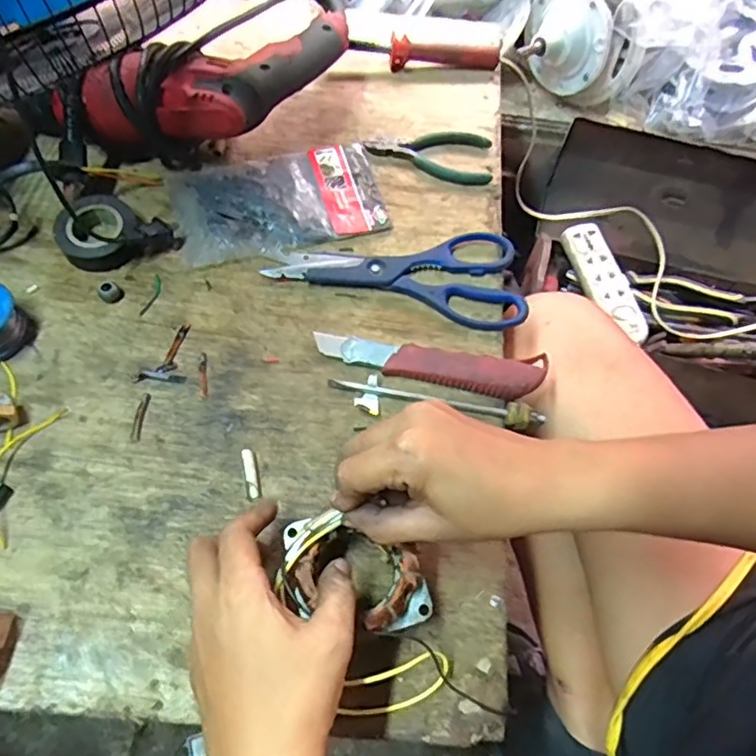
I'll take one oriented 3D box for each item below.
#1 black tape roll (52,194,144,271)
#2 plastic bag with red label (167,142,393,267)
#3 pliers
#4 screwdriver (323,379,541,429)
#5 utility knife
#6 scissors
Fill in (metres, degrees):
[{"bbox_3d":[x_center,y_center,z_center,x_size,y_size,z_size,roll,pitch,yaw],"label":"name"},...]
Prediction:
[{"bbox_3d":[-0.223,-0.119,0.473,0.060,0.023,0.069,-27,70,-14],"label":"black tape roll"},{"bbox_3d":[-0.083,-0.149,0.502,0.169,0.011,0.102,-17,68,-10],"label":"plastic bag with red label"},{"bbox_3d":[0.045,-0.200,0.535,0.110,0.011,0.053,3,66,-1],"label":"pliers"},{"bbox_3d":[0.043,0.016,0.431,0.157,0.010,0.017,10,66,2],"label":"screwdriver"},{"bbox_3d":[0.040,-0.014,0.442,0.169,0.018,0.034,10,66,2],"label":"utility knife"},{"bbox_3d":[0.016,-0.074,0.473,0.193,0.011,0.082,-5,66,-5],"label":"scissors"}]

